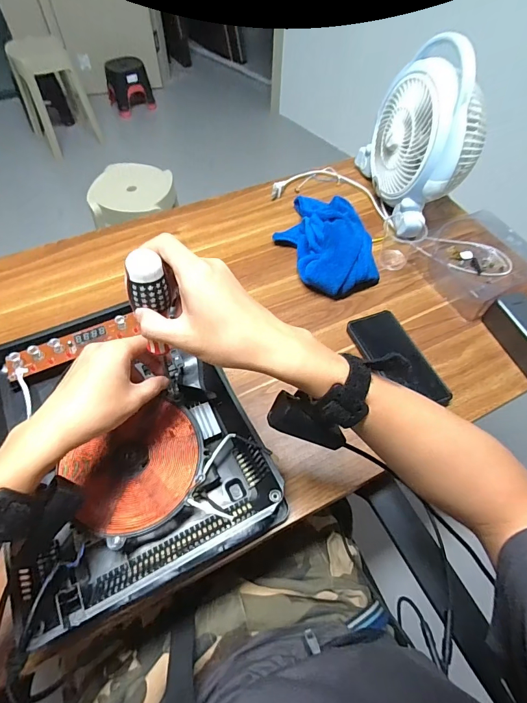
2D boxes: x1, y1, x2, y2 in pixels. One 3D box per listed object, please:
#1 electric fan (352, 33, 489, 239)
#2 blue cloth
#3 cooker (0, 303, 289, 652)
[{"bbox_3d":[0.290,-0.377,0.676,0.124,0.249,0.277,-8,57,-8],"label":"electric fan"},{"bbox_3d":[0.100,-0.205,0.658,0.128,0.076,0.243,-18,59,-14],"label":"blue cloth"},{"bbox_3d":[-0.165,0.101,0.459,0.268,0.070,0.334,-23,60,-17],"label":"cooker"}]

